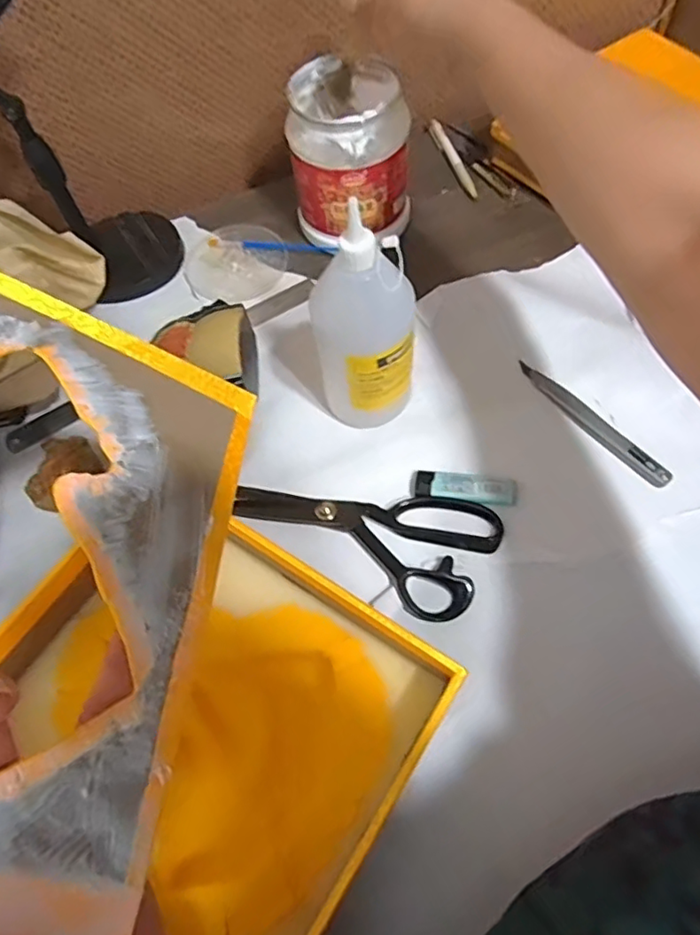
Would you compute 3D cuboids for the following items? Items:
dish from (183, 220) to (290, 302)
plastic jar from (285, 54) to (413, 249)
[{"bbox_3d":[-0.120,-0.215,0.605,0.107,0.010,0.097,37,71,20],"label":"dish"},{"bbox_3d":[0.002,-0.297,0.565,0.107,0.134,0.109,-2,63,3],"label":"plastic jar"}]

